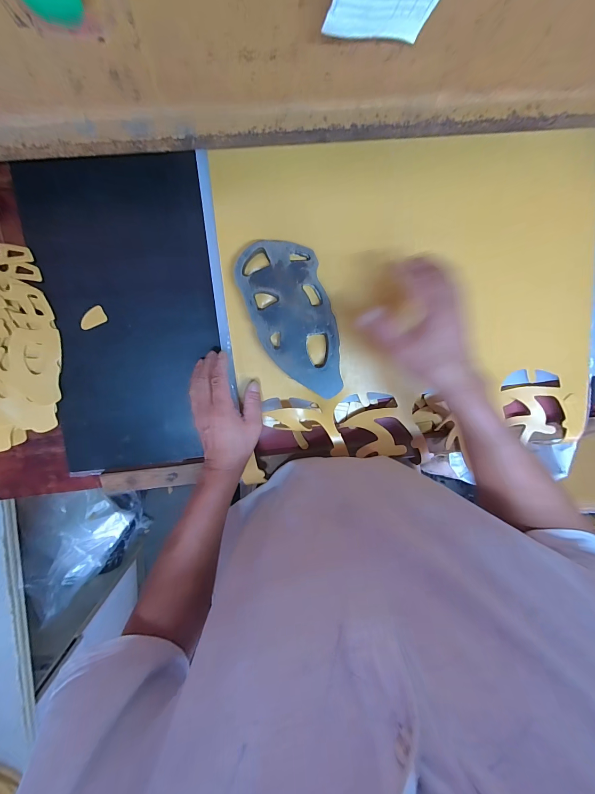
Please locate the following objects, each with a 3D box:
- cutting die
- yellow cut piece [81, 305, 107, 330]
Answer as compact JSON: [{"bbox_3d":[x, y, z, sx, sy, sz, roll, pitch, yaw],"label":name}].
[{"bbox_3d":[-0.004,-0.105,0.438,0.109,0.032,0.219,-20,100,-2],"label":"cutting die"},{"bbox_3d":[-0.305,-0.116,0.454,0.040,0.011,0.024,-29,100,0],"label":"yellow cut piece"}]

